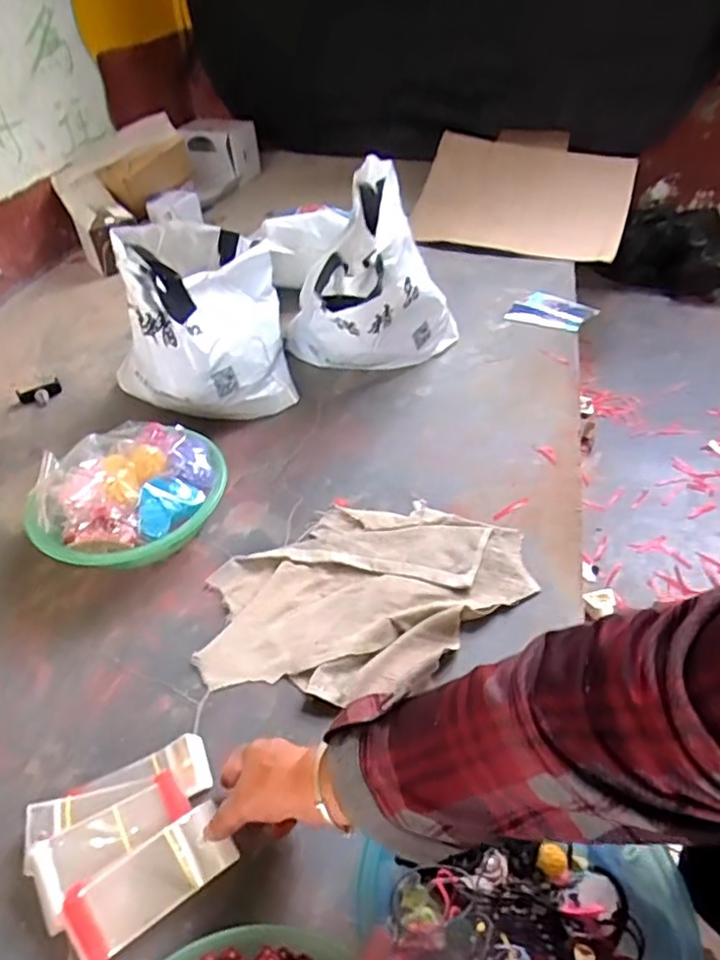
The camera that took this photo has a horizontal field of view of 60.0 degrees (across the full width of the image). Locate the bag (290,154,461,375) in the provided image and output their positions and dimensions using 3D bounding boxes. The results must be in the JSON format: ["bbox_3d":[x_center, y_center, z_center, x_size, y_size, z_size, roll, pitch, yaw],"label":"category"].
[{"bbox_3d":[0.018,-0.329,1.037,0.290,0.240,0.388,-8,43,-4],"label":"bag"}]

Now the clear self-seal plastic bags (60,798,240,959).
[{"bbox_3d":[-0.168,0.320,0.499,0.131,0.009,0.055,-30,72,-21],"label":"clear self-seal plastic bags"}]

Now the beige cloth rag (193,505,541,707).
[{"bbox_3d":[0.002,0.124,0.716,0.366,0.016,0.248,-29,48,-25],"label":"beige cloth rag"}]

